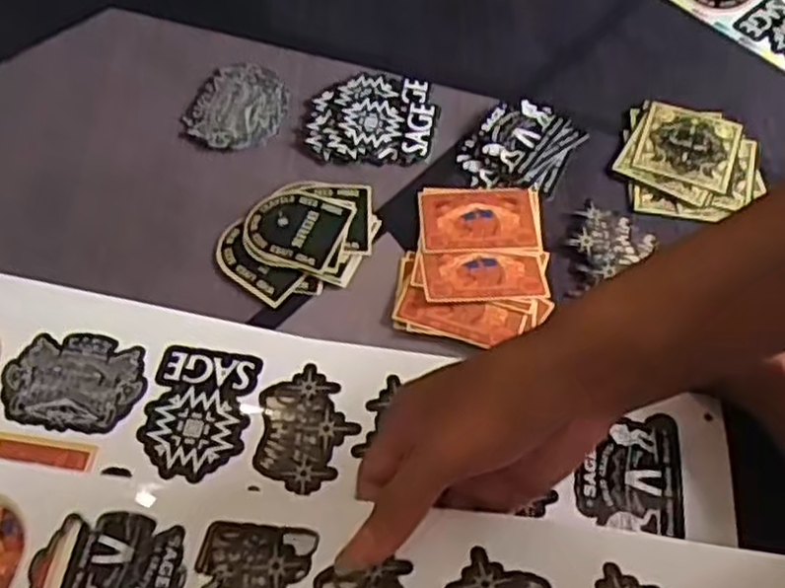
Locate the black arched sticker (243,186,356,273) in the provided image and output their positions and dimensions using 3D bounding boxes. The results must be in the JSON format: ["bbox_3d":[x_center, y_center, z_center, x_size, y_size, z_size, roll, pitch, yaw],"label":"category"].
[{"bbox_3d":[-0.067,-0.046,0.529,0.066,0.005,0.062,17,58,8],"label":"black arched sticker"}]

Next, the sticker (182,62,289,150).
[{"bbox_3d":[-0.117,-0.144,0.587,0.071,0.006,0.085,12,59,7],"label":"sticker"}]

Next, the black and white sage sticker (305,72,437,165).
[{"bbox_3d":[-0.015,-0.133,0.582,0.092,0.007,0.084,7,59,4],"label":"black and white sage sticker"}]

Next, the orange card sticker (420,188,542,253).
[{"bbox_3d":[0.060,-0.051,0.534,0.079,0.004,0.053,-1,59,-2],"label":"orange card sticker"}]

